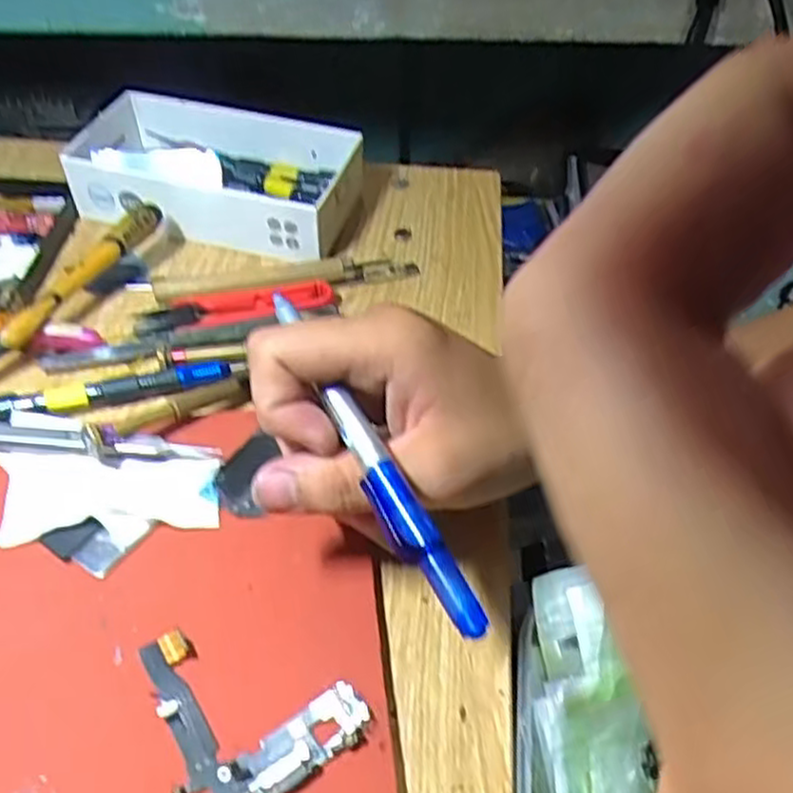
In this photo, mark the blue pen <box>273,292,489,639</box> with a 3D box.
[{"bbox_3d":[-0.011,0.016,0.259,0.013,0.008,0.146,-22,59,-19],"label":"blue pen"}]

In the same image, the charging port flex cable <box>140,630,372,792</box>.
[{"bbox_3d":[-0.049,0.104,0.263,0.062,0.006,0.067,-22,53,-20],"label":"charging port flex cable"}]

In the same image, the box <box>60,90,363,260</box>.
[{"bbox_3d":[-0.107,-0.128,0.440,0.161,0.043,0.084,11,49,8],"label":"box"}]

